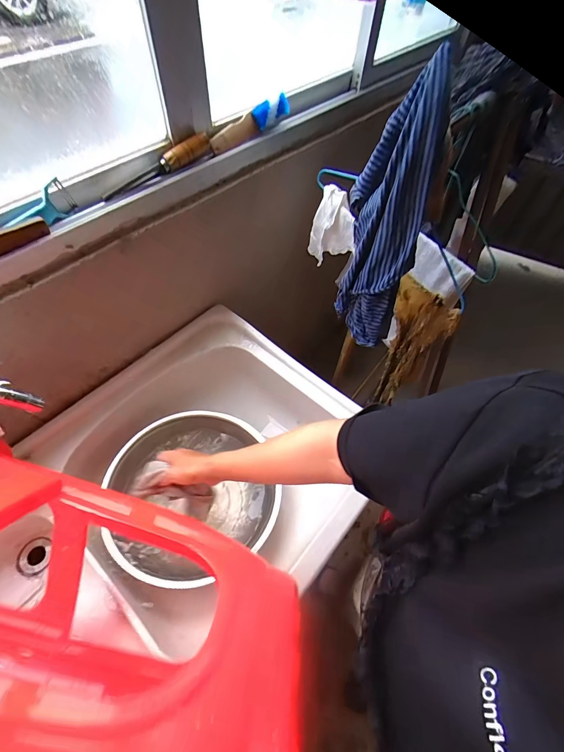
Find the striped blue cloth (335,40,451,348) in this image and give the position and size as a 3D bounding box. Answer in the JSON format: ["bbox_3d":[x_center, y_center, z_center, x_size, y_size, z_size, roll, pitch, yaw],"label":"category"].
[{"bbox_3d":[0.158,-0.223,0.519,0.124,0.374,0.113,21,58,10],"label":"striped blue cloth"}]

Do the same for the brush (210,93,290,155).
[{"bbox_3d":[-0.059,-0.520,0.692,0.216,0.050,0.042,-40,67,-12],"label":"brush"}]

